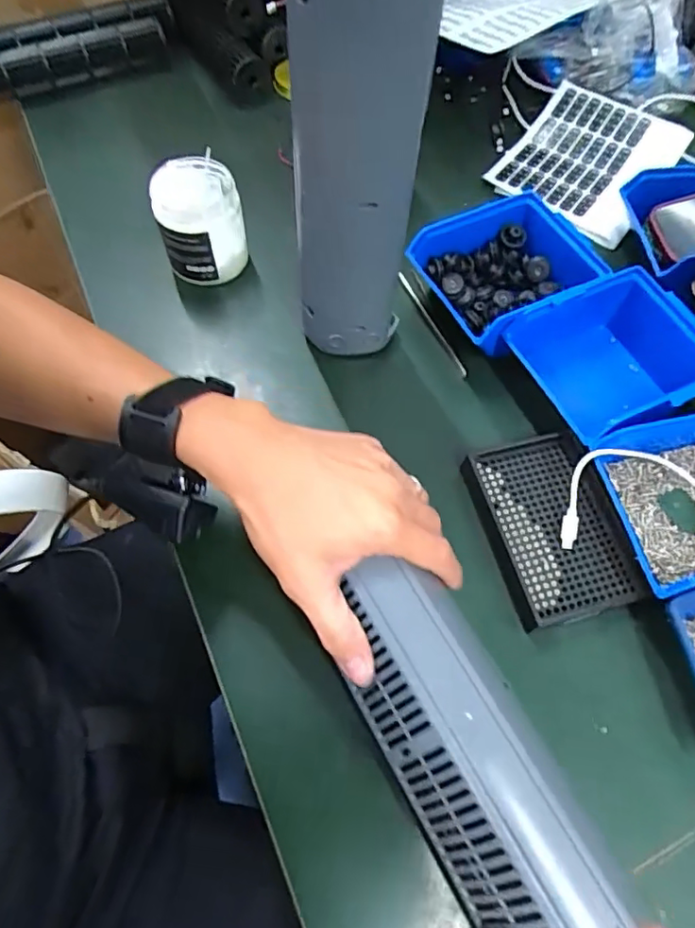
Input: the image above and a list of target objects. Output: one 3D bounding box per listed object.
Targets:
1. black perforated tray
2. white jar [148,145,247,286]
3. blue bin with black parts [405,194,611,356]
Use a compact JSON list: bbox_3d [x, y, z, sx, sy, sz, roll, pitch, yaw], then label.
[{"bbox_3d":[0.153,0.046,0.424,0.101,0.025,0.135,-13,64,-8],"label":"black perforated tray"},{"bbox_3d":[-0.131,-0.215,0.519,0.071,0.096,0.071,1,63,-1],"label":"white jar"},{"bbox_3d":[0.142,-0.164,0.504,0.143,0.067,0.117,-26,67,-14],"label":"blue bin with black parts"}]

